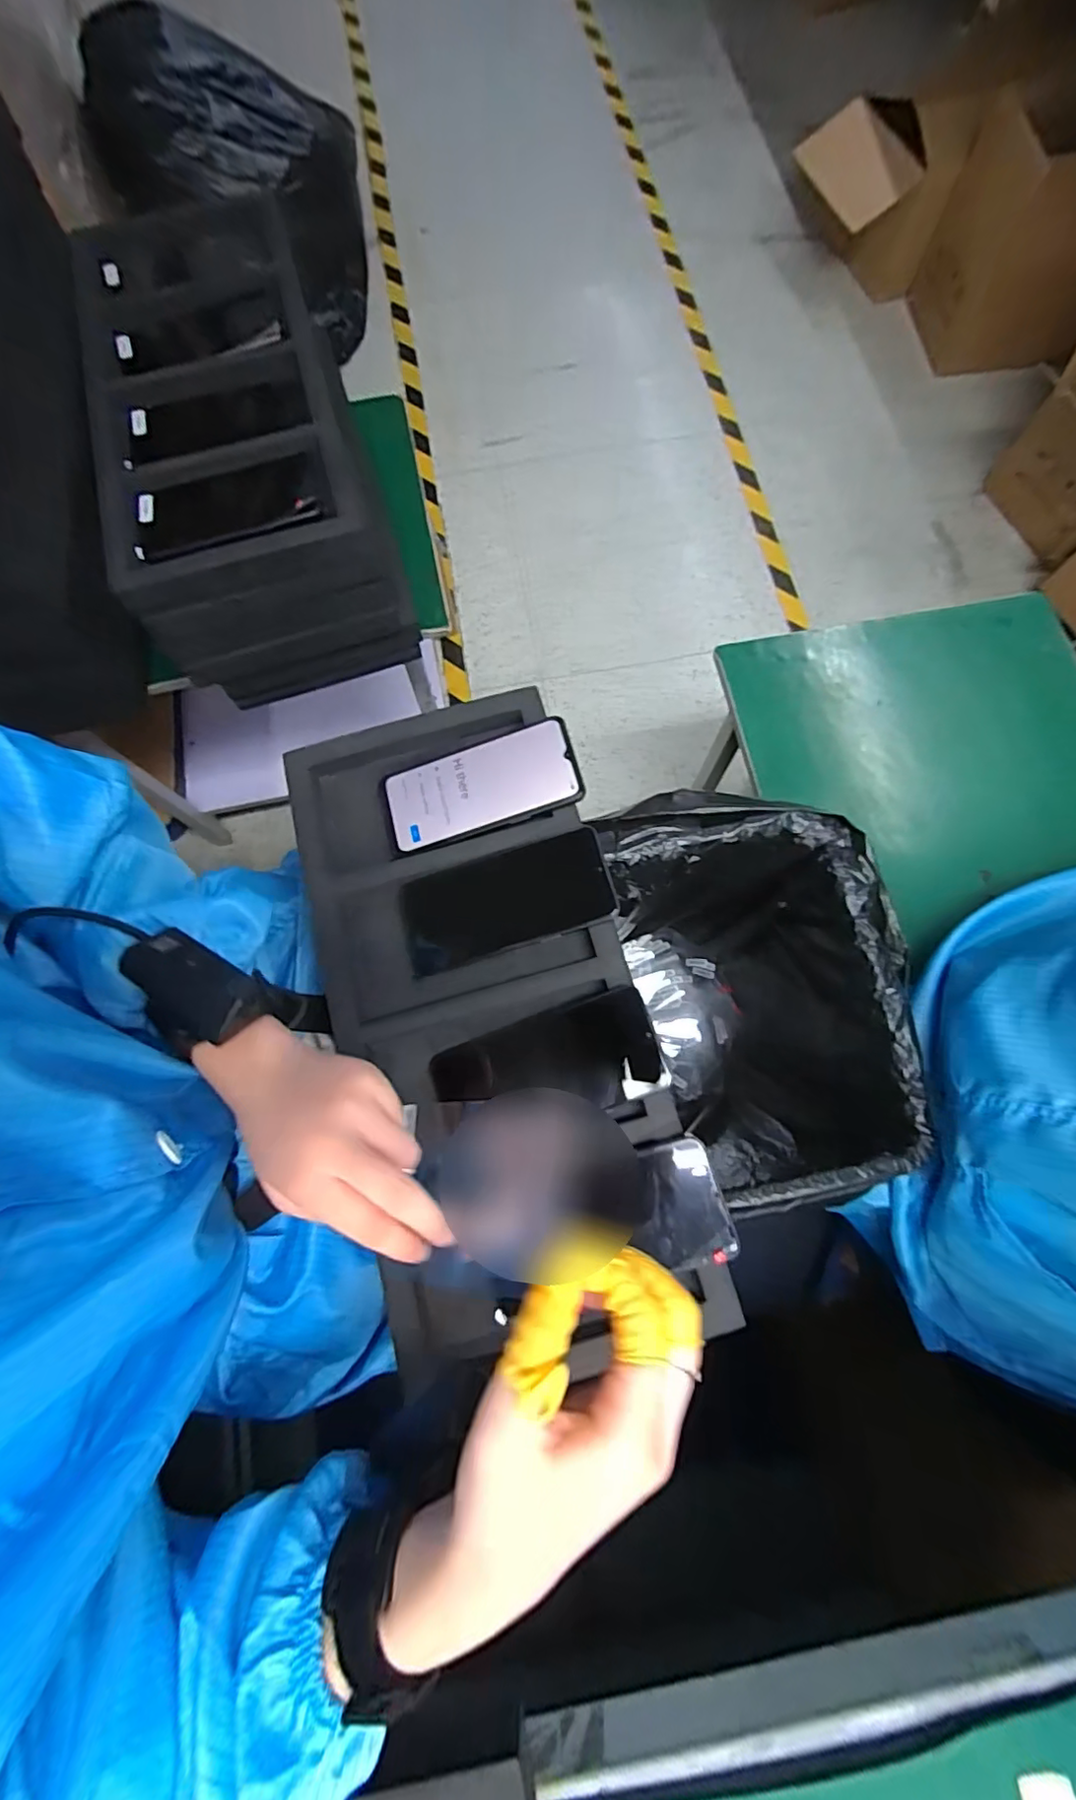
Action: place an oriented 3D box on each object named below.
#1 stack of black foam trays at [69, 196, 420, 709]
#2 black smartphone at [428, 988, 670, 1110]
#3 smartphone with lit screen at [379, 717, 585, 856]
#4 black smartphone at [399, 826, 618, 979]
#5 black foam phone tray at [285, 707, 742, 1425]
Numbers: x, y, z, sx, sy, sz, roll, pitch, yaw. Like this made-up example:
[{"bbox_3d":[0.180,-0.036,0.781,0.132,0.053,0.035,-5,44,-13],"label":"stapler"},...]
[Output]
[{"bbox_3d":[-0.320,-0.500,0.637,0.233,0.159,0.515,-18,76,-2],"label":"stack of black foam trays"},{"bbox_3d":[0.005,0.120,0.421,0.160,0.011,0.072,-19,69,5],"label":"black smartphone"},{"bbox_3d":[-0.047,-0.090,0.472,0.160,0.011,0.075,-17,75,6],"label":"smartphone with lit screen"},{"bbox_3d":[-0.026,0.002,0.453,0.163,0.010,0.073,-18,83,7],"label":"black smartphone"},{"bbox_3d":[-0.040,0.072,0.433,0.226,0.044,0.475,-16,76,-2],"label":"black foam phone tray"}]

